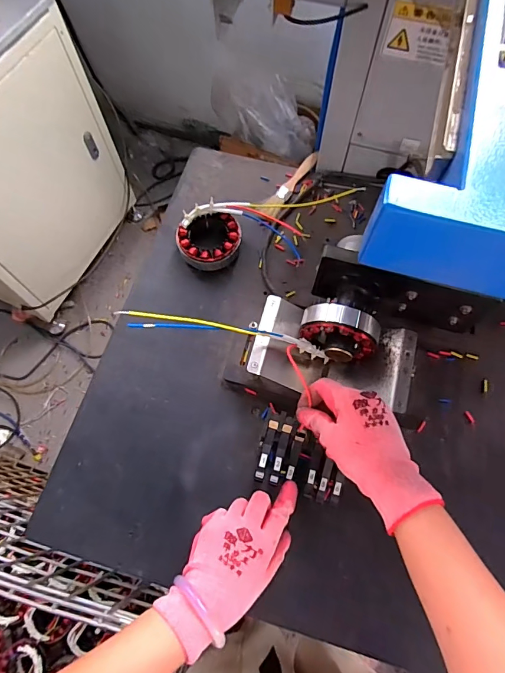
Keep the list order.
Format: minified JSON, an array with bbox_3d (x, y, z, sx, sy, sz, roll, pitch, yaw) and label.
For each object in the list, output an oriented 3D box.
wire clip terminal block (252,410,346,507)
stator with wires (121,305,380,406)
[{"bbox_3d":[0.057,0.139,0.465,0.100,0.024,0.075,16,70,7],"label":"wire clip terminal block"},{"bbox_3d":[0.007,0.005,0.440,0.264,0.087,0.088,5,69,-13],"label":"stator with wires"}]

